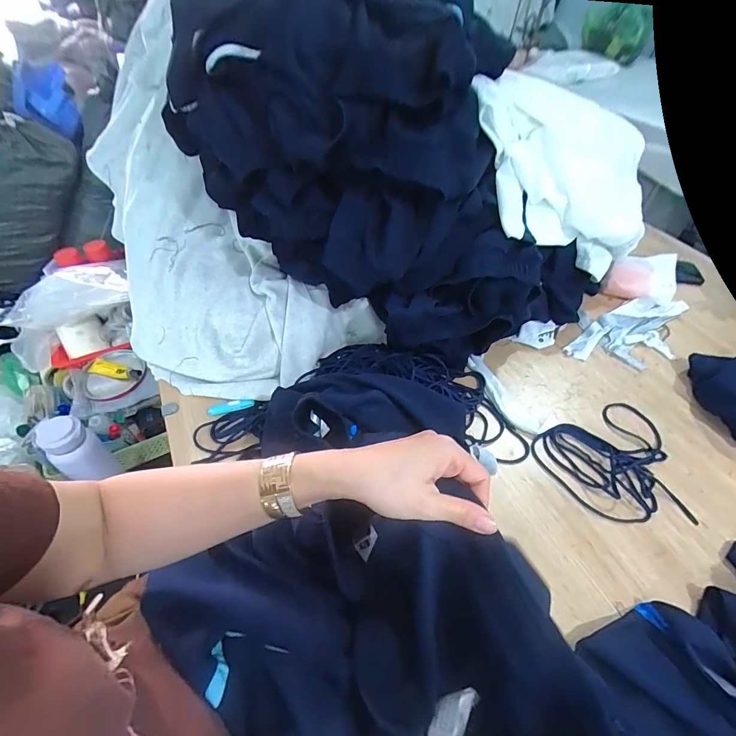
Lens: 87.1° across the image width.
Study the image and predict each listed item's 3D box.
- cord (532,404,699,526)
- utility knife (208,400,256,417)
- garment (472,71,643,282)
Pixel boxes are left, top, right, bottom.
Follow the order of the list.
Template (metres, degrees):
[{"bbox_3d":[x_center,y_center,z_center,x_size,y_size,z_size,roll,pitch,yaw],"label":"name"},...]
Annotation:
[{"bbox_3d":[0.339,0.125,0.560,0.189,0.010,0.187,4,49,2],"label":"cord"},{"bbox_3d":[-0.211,0.060,0.596,0.070,0.011,0.019,-10,50,-10],"label":"utility knife"},{"bbox_3d":[0.319,-0.342,0.637,0.354,0.100,0.334,13,82,-13],"label":"garment"}]

